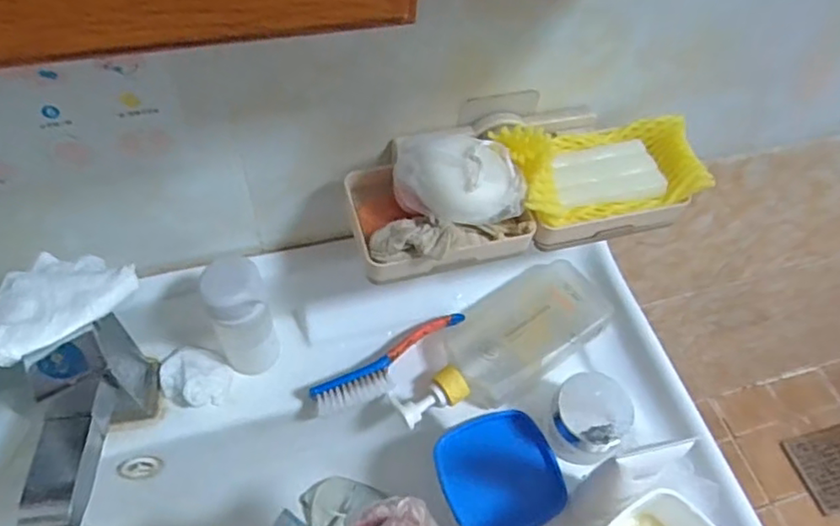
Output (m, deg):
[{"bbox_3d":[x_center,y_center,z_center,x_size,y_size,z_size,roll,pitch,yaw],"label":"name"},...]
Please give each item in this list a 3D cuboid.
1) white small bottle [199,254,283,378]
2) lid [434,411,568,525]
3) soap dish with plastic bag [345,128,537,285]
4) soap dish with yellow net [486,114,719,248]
[{"bbox_3d":[-0.139,0.048,0.494,0.044,0.145,0.038,-16,58,-16],"label":"white small bottle"},{"bbox_3d":[0.066,0.172,0.512,0.093,0.009,0.099,-16,58,-16],"label":"lid"},{"bbox_3d":[0.014,-0.046,0.442,0.130,0.071,0.093,-7,56,-10],"label":"soap dish with plastic bag"},{"bbox_3d":[0.135,-0.072,0.483,0.155,0.065,0.089,-12,57,-13],"label":"soap dish with yellow net"}]

